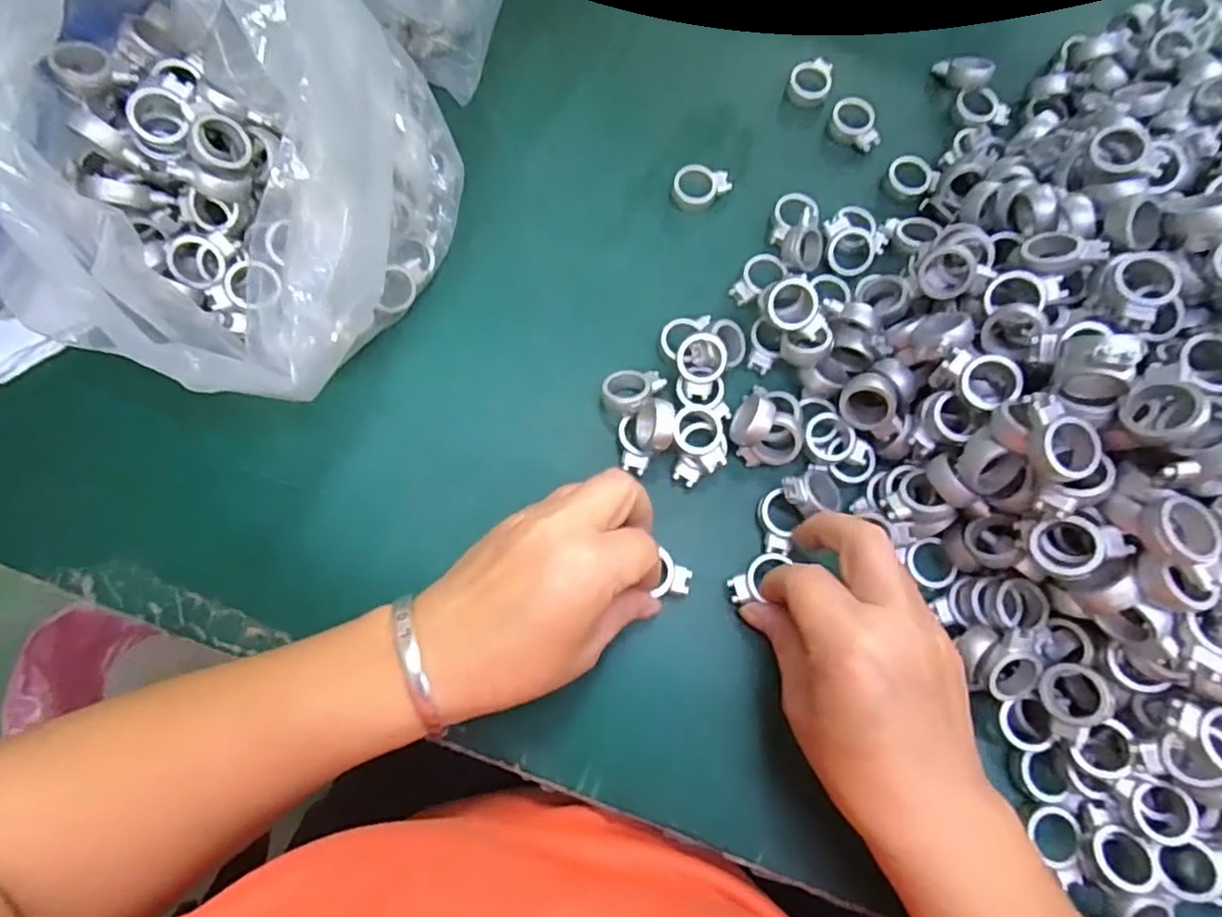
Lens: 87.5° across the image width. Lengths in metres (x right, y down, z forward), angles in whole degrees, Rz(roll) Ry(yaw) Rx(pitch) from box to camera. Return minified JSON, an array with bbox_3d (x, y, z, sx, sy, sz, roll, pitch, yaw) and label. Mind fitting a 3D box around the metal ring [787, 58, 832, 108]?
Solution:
[{"bbox_3d":[0.124,-0.235,0.398,0.025,0.012,0.030,14,76,2],"label":"metal ring"}]

